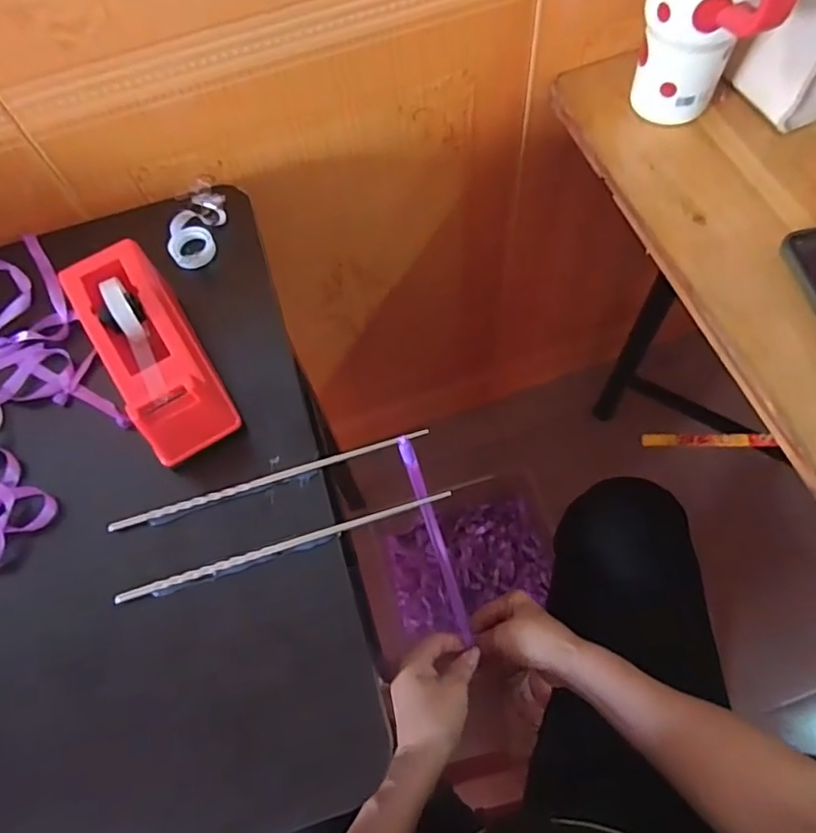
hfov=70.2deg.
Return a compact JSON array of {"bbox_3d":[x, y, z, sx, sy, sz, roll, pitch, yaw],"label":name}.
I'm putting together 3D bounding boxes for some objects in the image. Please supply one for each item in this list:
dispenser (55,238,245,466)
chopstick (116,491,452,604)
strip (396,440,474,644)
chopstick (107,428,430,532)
[{"bbox_3d":[-0.181,-0.044,0.411,0.064,0.073,0.156,-30,66,-11],"label":"dispenser"},{"bbox_3d":[-0.082,0.085,0.381,0.216,0.007,0.007,-16,63,-5],"label":"chopstick"},{"bbox_3d":[0.027,0.112,0.481,0.012,0.254,0.012,-25,39,-9],"label":"strip"},{"bbox_3d":[-0.095,0.043,0.402,0.223,0.012,0.008,-16,63,-5],"label":"chopstick"}]

